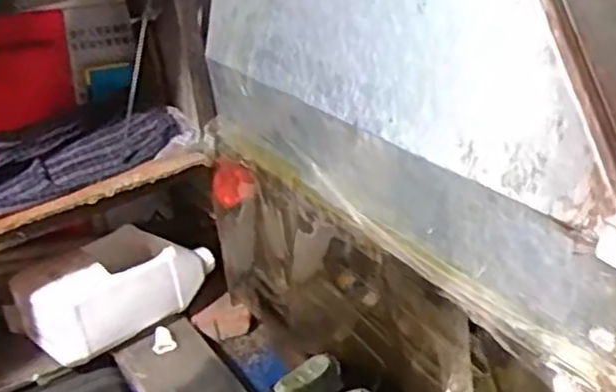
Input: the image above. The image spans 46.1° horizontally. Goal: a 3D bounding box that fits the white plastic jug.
[{"bbox_3d":[-0.308,0.140,1.162,0.162,0.118,0.273,18,36,37],"label":"white plastic jug"}]

